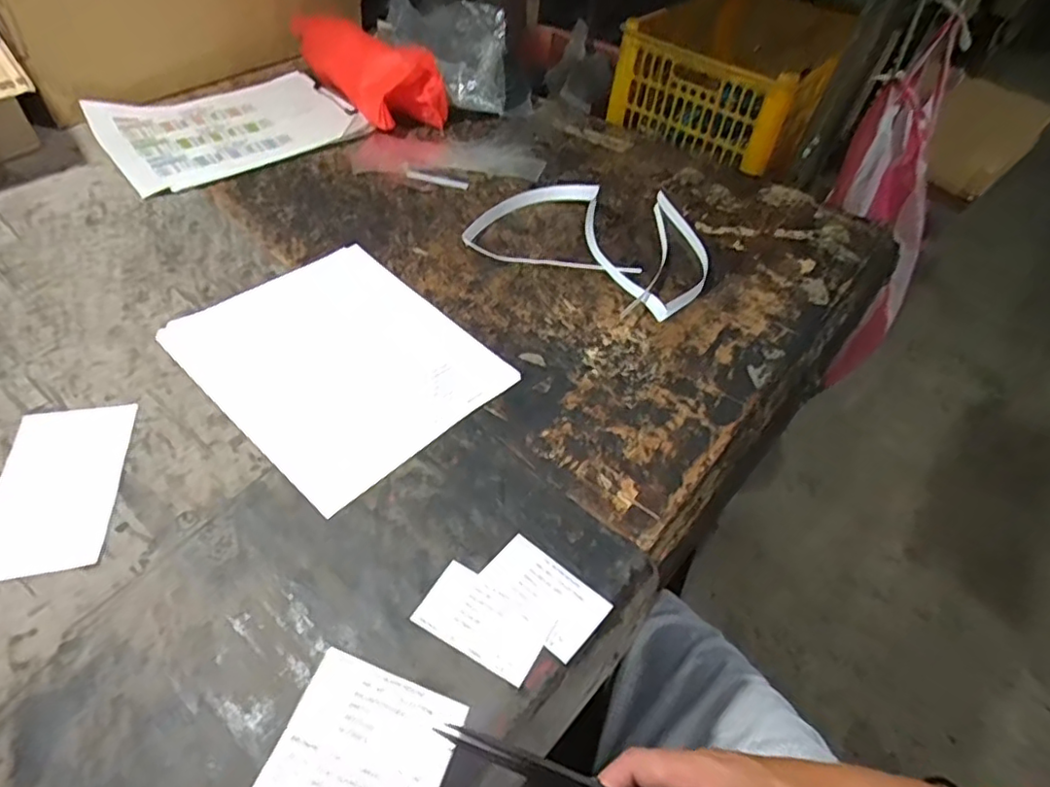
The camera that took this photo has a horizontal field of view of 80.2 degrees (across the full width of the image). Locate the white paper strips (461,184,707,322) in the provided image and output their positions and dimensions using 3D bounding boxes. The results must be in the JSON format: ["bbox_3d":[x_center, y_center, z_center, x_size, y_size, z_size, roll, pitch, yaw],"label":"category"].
[{"bbox_3d":[0.099,-0.204,0.752,0.266,0.053,0.220,26,51,16],"label":"white paper strips"}]

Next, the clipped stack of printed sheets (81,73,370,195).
[{"bbox_3d":[-0.425,-0.392,0.894,0.324,0.025,0.250,-31,58,-29],"label":"clipped stack of printed sheets"}]

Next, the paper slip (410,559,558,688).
[{"bbox_3d":[-0.029,0.160,0.441,0.090,0.008,0.053,27,51,18],"label":"paper slip"}]

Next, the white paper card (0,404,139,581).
[{"bbox_3d":[-0.372,0.072,0.495,0.091,0.004,0.156,-6,49,-11],"label":"white paper card"}]

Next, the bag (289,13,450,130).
[{"bbox_3d":[-0.250,-0.506,0.959,0.106,0.102,0.308,-30,58,-28],"label":"bag"}]

